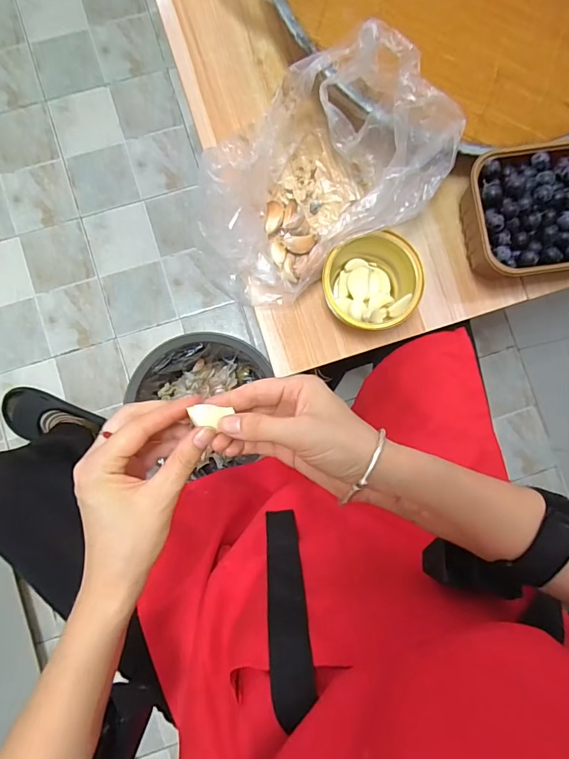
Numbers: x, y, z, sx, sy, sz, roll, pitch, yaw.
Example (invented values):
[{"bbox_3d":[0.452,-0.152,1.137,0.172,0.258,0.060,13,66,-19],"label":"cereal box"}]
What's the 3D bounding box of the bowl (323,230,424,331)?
[{"bbox_3d":[0.090,-0.099,0.433,0.090,0.056,0.095,0,86,-2],"label":"bowl"}]

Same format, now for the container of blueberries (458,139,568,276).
[{"bbox_3d":[0.278,-0.178,0.434,0.176,0.063,0.132,-11,87,-3],"label":"container of blueberries"}]

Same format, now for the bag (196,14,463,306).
[{"bbox_3d":[0.026,-0.180,0.396,0.168,0.133,0.233,40,85,1],"label":"bag"}]

